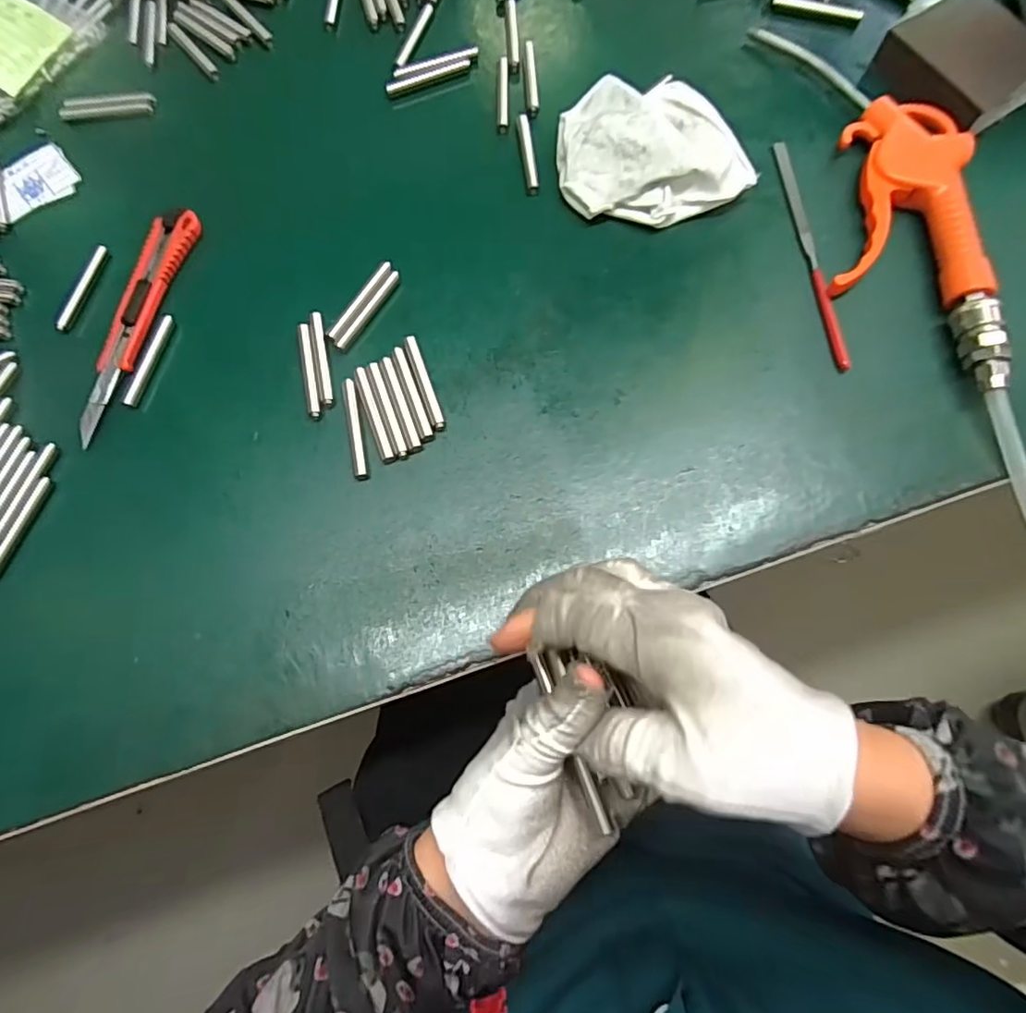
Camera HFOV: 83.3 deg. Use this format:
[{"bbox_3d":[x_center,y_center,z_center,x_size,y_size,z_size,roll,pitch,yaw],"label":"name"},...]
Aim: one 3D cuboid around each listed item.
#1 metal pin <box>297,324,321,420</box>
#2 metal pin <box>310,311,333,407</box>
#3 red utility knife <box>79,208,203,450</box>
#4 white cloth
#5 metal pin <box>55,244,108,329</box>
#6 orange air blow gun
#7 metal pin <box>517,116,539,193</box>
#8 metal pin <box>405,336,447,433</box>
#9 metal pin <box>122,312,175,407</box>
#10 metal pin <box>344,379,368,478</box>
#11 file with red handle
[{"bbox_3d":[-0.115,-0.077,0.328,0.007,0.005,0.059,-12,74,-2],"label":"metal pin"},{"bbox_3d":[-0.110,-0.085,0.329,0.006,0.004,0.059,-12,74,-2],"label":"metal pin"},{"bbox_3d":[-0.223,-0.109,0.338,0.024,0.010,0.150,15,75,6],"label":"red utility knife"},{"bbox_3d":[0.083,-0.214,0.345,0.111,0.034,0.085,-3,74,1],"label":"white cloth"},{"bbox_3d":[-0.260,-0.132,0.349,0.007,0.006,0.058,14,75,5],"label":"metal pin"},{"bbox_3d":[0.223,-0.155,0.327,0.077,0.023,0.186,5,75,3],"label":"orange air blow gun"},{"bbox_3d":[0.009,-0.225,0.365,0.008,0.006,0.060,-7,74,0],"label":"metal pin"},{"bbox_3d":[-0.049,-0.069,0.323,0.007,0.004,0.058,-20,75,-4],"label":"metal pin"},{"bbox_3d":[-0.210,-0.084,0.331,0.008,0.004,0.058,14,75,5],"label":"metal pin"},{"bbox_3d":[-0.087,-0.043,0.317,0.007,0.005,0.058,-11,74,-2],"label":"metal pin"},{"bbox_3d":[0.175,-0.153,0.339,0.008,0.005,0.162,-5,74,0],"label":"file with red handle"}]

